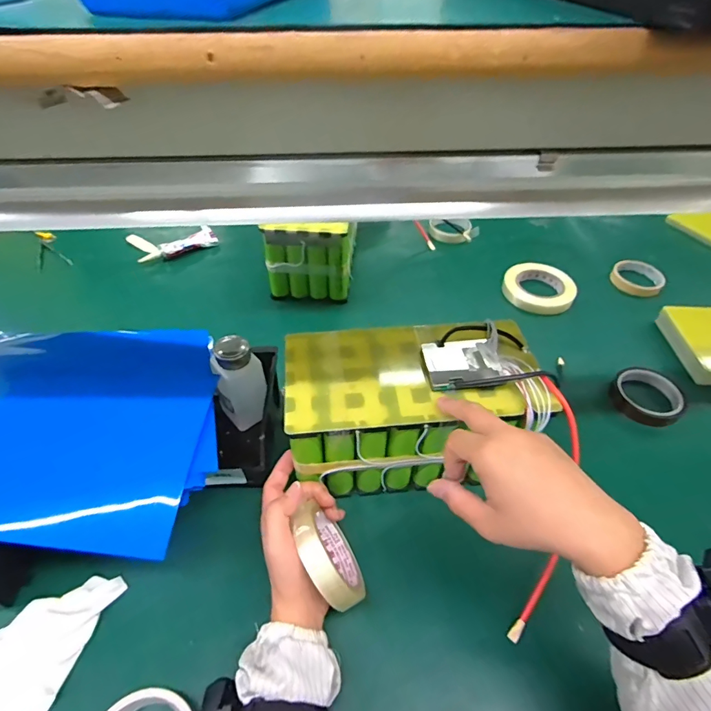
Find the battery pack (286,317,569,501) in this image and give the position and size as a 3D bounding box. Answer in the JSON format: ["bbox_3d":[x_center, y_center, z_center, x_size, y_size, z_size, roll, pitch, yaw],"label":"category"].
[{"bbox_3d":[0.062,0.058,0.496,0.268,0.151,0.141,-2,45,-2],"label":"battery pack"}]

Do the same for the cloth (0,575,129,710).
[{"bbox_3d":[-0.300,0.271,0.387,0.155,0.029,0.096,-16,48,-16],"label":"cloth"}]

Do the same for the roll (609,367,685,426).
[{"bbox_3d":[0.422,0.057,0.613,0.093,0.021,0.090,0,45,0],"label":"roll"}]

